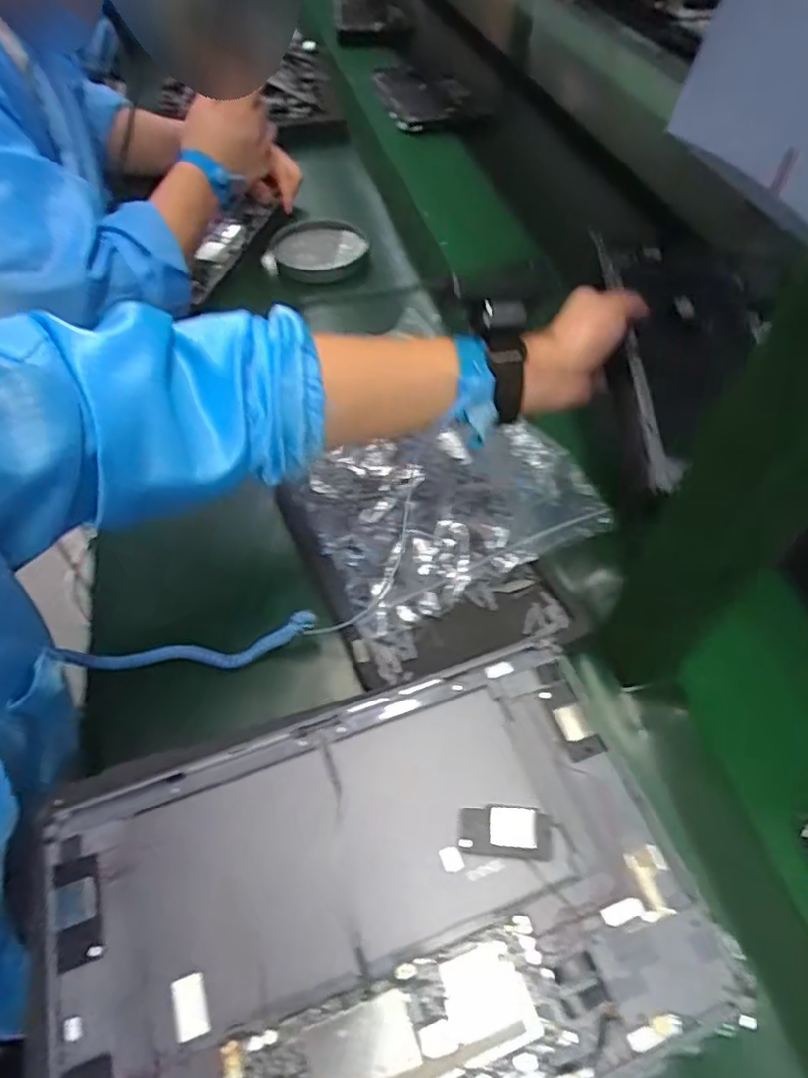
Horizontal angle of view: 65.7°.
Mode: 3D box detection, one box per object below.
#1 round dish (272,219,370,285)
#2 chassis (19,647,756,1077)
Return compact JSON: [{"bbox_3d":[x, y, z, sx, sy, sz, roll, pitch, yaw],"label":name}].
[{"bbox_3d":[-0.100,-0.340,0.738,0.112,0.024,0.121,0,51,0],"label":"round dish"},{"bbox_3d":[-0.020,0.155,0.258,0.259,0.017,0.166,-14,53,-11],"label":"chassis"}]

